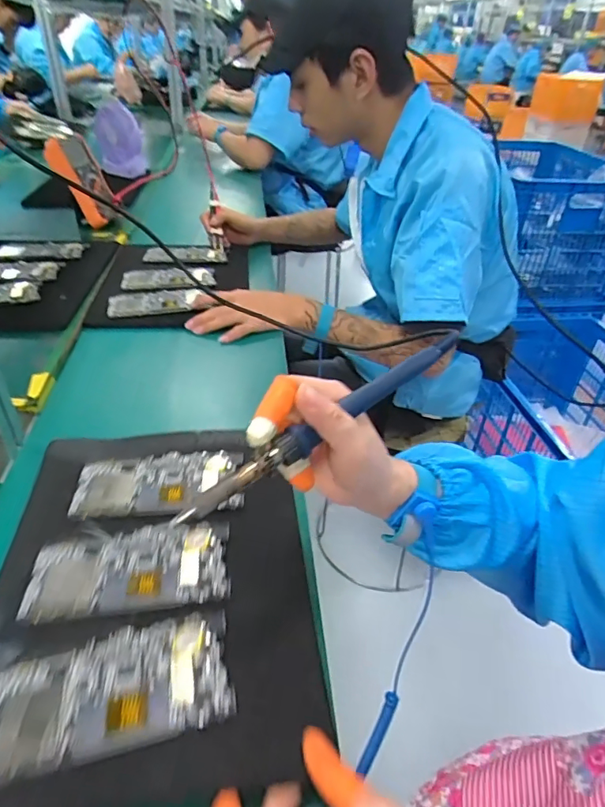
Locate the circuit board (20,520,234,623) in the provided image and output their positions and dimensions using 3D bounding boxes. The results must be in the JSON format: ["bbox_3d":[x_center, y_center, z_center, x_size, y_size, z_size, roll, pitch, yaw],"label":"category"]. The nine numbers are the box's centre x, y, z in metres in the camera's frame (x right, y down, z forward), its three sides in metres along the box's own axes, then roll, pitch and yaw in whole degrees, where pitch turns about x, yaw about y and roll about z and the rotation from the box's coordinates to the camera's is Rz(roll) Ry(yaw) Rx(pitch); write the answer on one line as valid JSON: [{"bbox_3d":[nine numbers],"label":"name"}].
[{"bbox_3d":[-0.140,0.131,0.409,0.155,0.007,0.079,-3,36,-7],"label":"circuit board"}]

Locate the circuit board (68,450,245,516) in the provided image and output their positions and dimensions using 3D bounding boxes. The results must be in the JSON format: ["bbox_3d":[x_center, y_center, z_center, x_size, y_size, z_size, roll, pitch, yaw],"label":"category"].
[{"bbox_3d":[-0.138,0.074,0.492,0.155,0.006,0.077,-2,36,-5],"label":"circuit board"}]

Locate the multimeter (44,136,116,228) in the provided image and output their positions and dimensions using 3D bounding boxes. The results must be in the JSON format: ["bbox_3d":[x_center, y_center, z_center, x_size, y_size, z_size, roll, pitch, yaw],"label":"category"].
[{"bbox_3d":[-0.460,-0.473,1.074,0.062,0.178,0.088,-11,29,26],"label":"multimeter"}]

